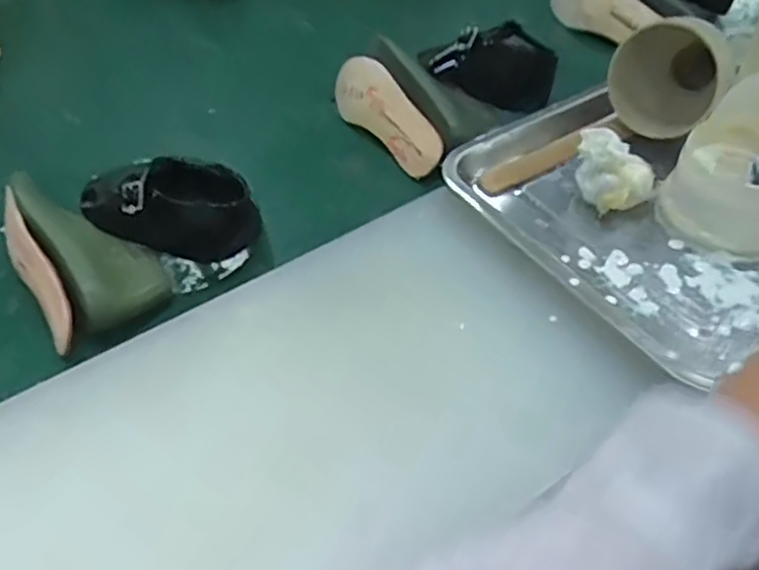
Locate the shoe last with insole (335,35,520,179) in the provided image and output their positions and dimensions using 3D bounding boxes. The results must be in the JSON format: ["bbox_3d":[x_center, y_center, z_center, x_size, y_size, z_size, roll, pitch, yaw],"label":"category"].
[{"bbox_3d":[0.034,-0.173,0.695,0.198,0.066,0.095,41,103,33],"label":"shoe last with insole"}]

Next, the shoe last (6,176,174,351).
[{"bbox_3d":[-0.245,-0.029,0.565,0.096,0.064,0.182,-28,51,-20],"label":"shoe last"}]

